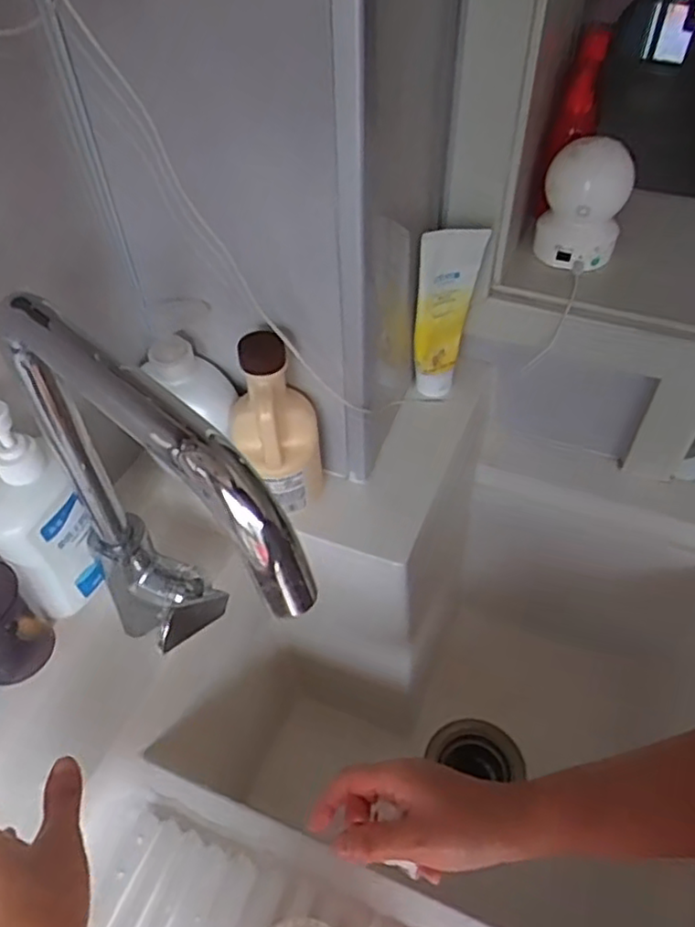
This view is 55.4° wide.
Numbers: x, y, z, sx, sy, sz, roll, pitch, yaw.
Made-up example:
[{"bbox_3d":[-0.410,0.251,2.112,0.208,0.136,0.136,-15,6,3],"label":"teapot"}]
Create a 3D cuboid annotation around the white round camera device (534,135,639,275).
[{"bbox_3d":[0.228,-0.249,0.640,0.078,0.117,0.067,15,50,14],"label":"white round camera device"}]

